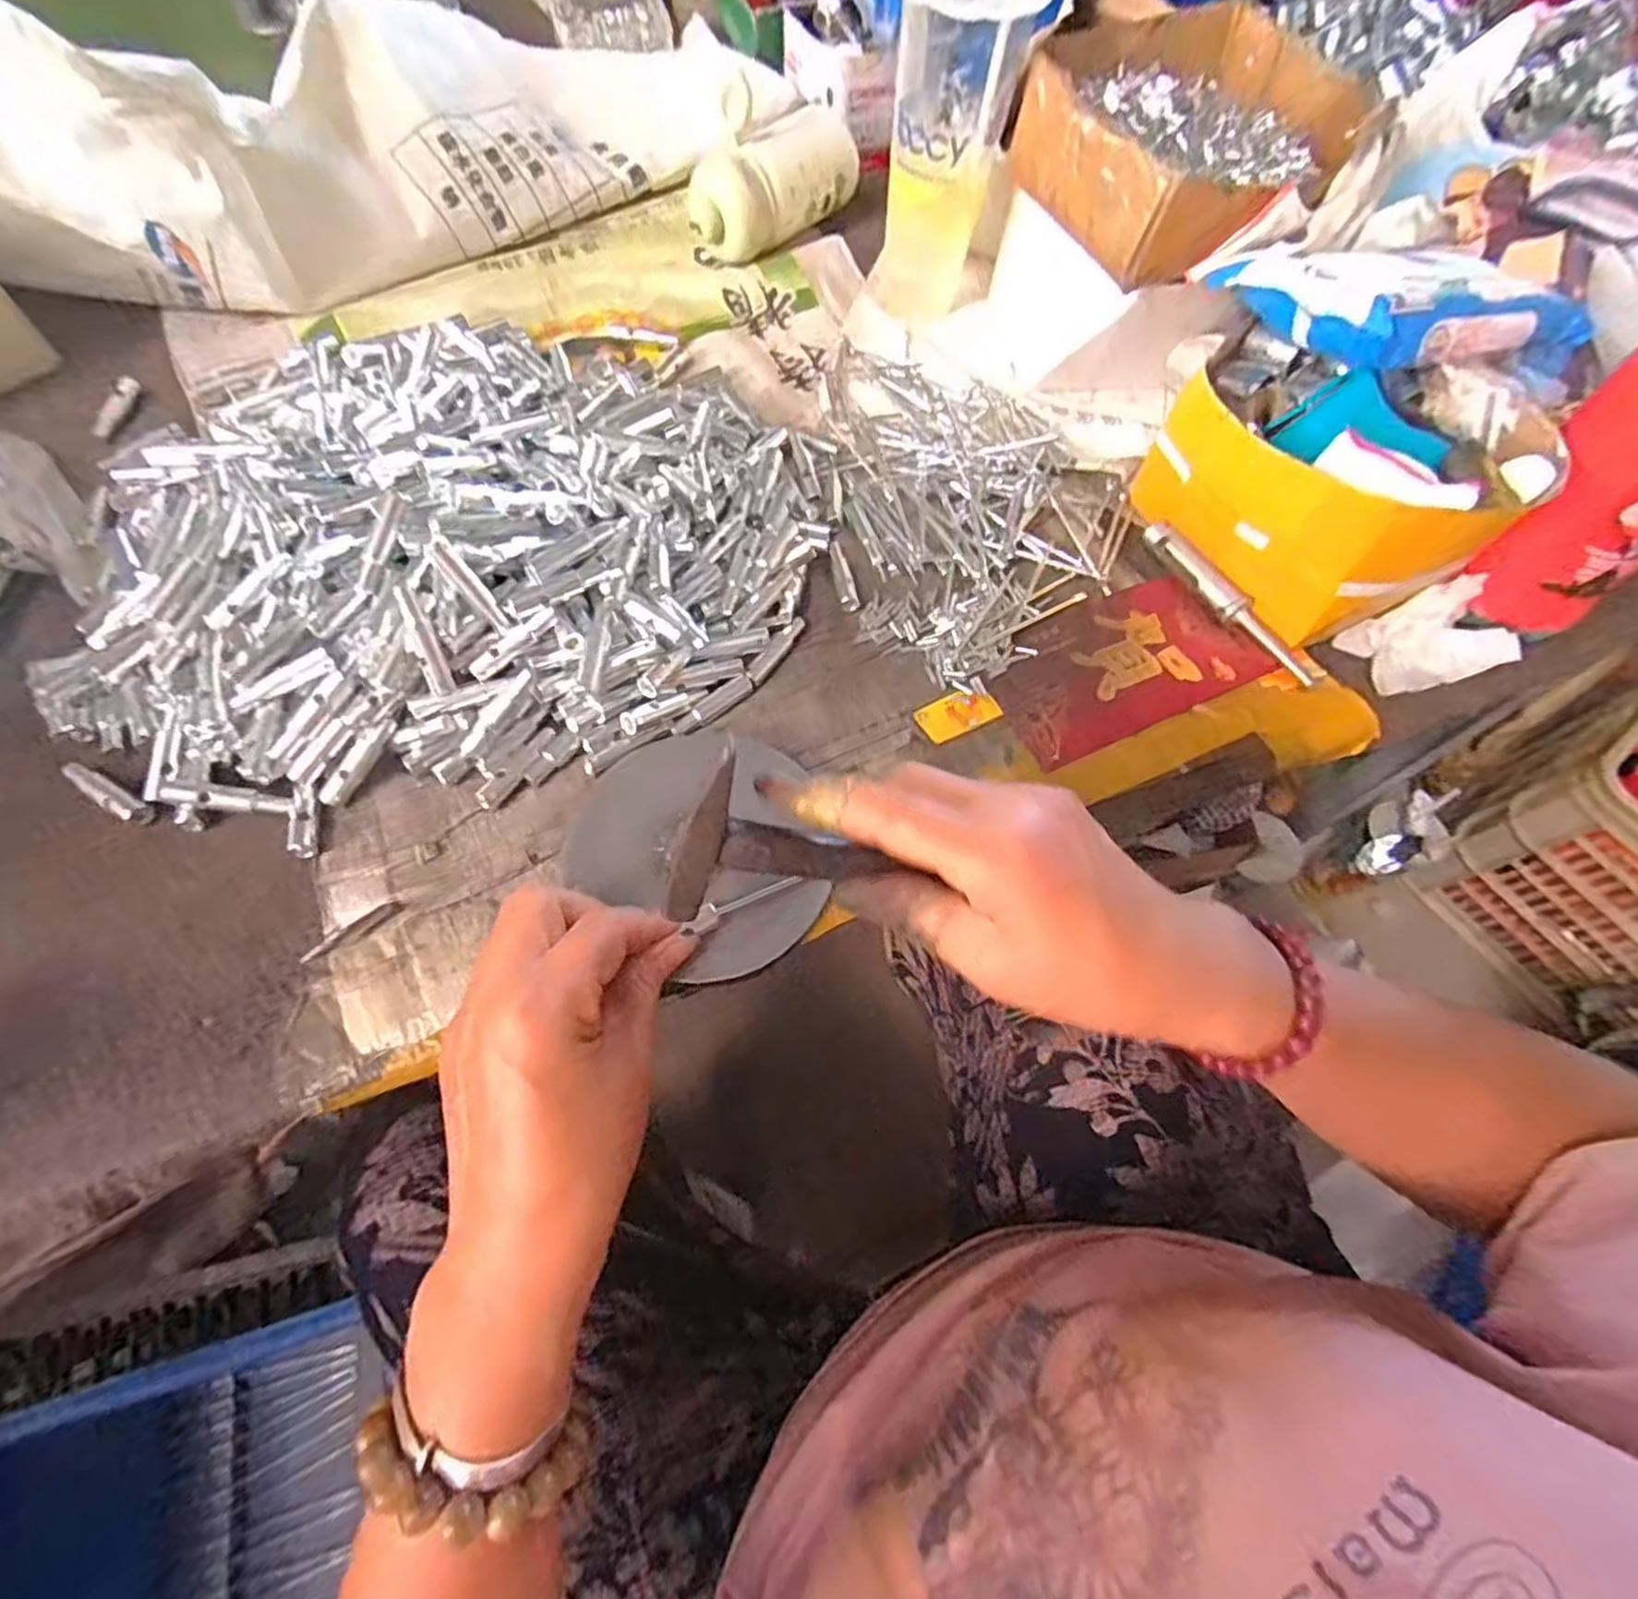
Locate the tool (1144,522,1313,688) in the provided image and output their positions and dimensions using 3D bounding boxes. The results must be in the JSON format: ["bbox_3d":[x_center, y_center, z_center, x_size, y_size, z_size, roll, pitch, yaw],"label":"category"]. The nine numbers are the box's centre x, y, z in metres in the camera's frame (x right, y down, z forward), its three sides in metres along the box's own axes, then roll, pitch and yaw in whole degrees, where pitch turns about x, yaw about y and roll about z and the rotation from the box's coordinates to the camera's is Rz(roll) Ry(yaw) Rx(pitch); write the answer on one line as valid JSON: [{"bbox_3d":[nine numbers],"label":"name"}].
[{"bbox_3d":[0.243,-0.120,0.437,0.016,0.014,0.135,-25,68,-14],"label":"tool"}]

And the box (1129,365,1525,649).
[{"bbox_3d":[0.264,-0.161,0.411,0.176,0.095,0.083,39,69,15],"label":"box"}]

